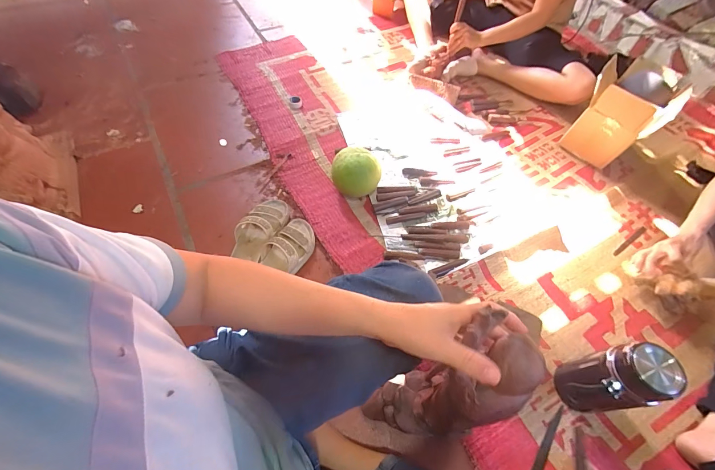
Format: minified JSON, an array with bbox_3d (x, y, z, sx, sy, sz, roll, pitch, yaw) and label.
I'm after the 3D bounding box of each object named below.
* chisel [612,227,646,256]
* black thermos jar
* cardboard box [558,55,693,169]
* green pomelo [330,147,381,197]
[{"bbox_3d":[0.757,0.018,0.892,0.158,0.007,0.015,-29,64,-20],"label":"chisel"},{"bbox_3d":[0.450,0.266,0.582,0.085,0.223,0.093,2,58,-3],"label":"black thermos jar"},{"bbox_3d":[0.814,-0.380,0.998,0.218,0.217,0.251,41,64,19],"label":"cardboard box"},{"bbox_3d":[-0.005,-0.165,0.892,0.127,0.127,0.106,5,58,-2],"label":"green pomelo"}]

